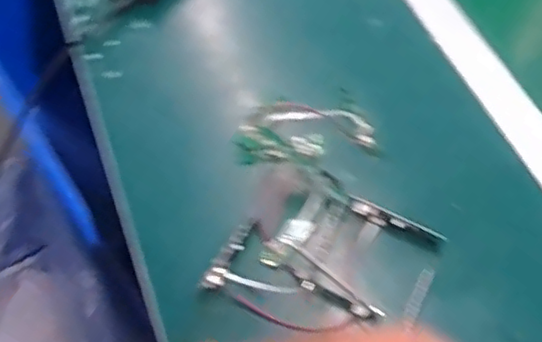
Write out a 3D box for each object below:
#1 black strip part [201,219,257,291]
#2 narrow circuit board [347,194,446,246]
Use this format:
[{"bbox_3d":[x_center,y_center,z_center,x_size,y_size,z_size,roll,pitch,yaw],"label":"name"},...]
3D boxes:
[{"bbox_3d":[-0.033,0.067,0.518,0.014,0.012,0.068,23,63,17],"label":"black strip part"},{"bbox_3d":[0.103,0.043,0.529,0.083,0.014,0.011,24,63,17],"label":"narrow circuit board"}]

